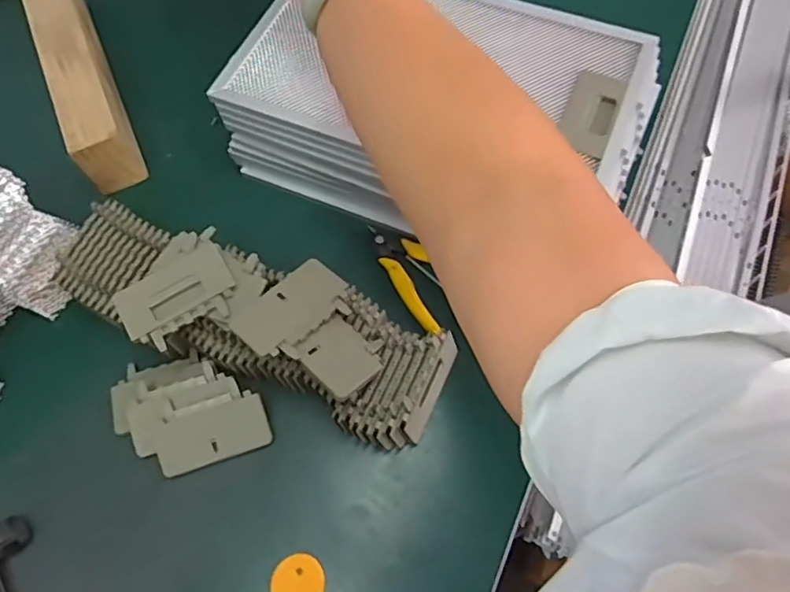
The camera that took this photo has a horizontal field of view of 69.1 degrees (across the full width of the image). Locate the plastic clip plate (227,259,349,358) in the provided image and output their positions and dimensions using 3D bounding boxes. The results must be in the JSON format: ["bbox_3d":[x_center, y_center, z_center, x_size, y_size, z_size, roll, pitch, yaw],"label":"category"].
[{"bbox_3d":[-0.075,0.010,0.432,0.053,0.004,0.085,36,64,21],"label":"plastic clip plate"}]

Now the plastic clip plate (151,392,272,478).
[{"bbox_3d":[-0.143,0.109,0.450,0.086,0.010,0.042,-19,83,-7],"label":"plastic clip plate"}]

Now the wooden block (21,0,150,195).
[{"bbox_3d":[-0.324,-0.234,0.587,0.052,0.062,0.295,-25,66,-9],"label":"wooden block"}]

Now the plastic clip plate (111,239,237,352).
[{"bbox_3d":[-0.166,0.000,0.434,0.085,0.010,0.058,-27,67,-10],"label":"plastic clip plate"}]

